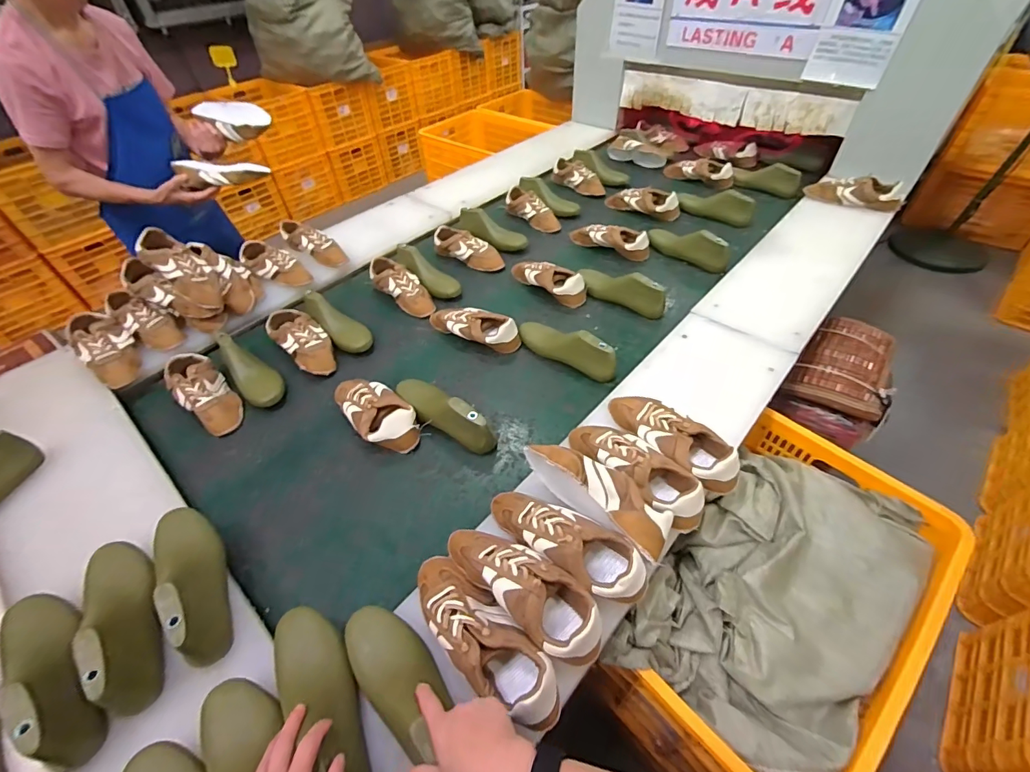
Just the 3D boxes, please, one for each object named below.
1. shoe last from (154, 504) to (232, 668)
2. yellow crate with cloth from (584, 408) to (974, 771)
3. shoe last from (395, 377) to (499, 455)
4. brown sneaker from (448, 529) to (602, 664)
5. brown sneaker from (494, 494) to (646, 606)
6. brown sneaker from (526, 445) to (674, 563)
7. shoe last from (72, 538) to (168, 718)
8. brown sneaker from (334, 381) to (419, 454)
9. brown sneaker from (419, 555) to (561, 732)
[{"bbox_3d":[-0.459,0.261,0.618,0.075,0.077,0.231,-31,53,-21],"label":"shoe last"},{"bbox_3d":[0.489,0.405,0.837,0.365,0.375,0.632,34,59,30],"label":"yellow crate with cloth"},{"bbox_3d":[-0.148,0.051,0.878,0.248,0.083,0.068,29,57,26],"label":"shoe last"},{"bbox_3d":[0.007,0.269,0.602,0.241,0.085,0.089,32,58,28],"label":"brown sneaker"},{"bbox_3d":[0.068,0.220,0.642,0.248,0.081,0.086,28,57,26],"label":"brown sneaker"},{"bbox_3d":[0.122,0.162,0.675,0.246,0.088,0.073,34,59,29],"label":"brown sneaker"},{"bbox_3d":[-0.528,0.295,0.575,0.081,0.091,0.239,-32,54,-22],"label":"shoe last"},{"bbox_3d":[-0.289,0.044,0.895,0.099,0.086,0.242,-37,55,-25],"label":"brown sneaker"},{"bbox_3d":[-0.050,0.314,0.561,0.085,0.082,0.246,-37,56,-25],"label":"brown sneaker"}]

